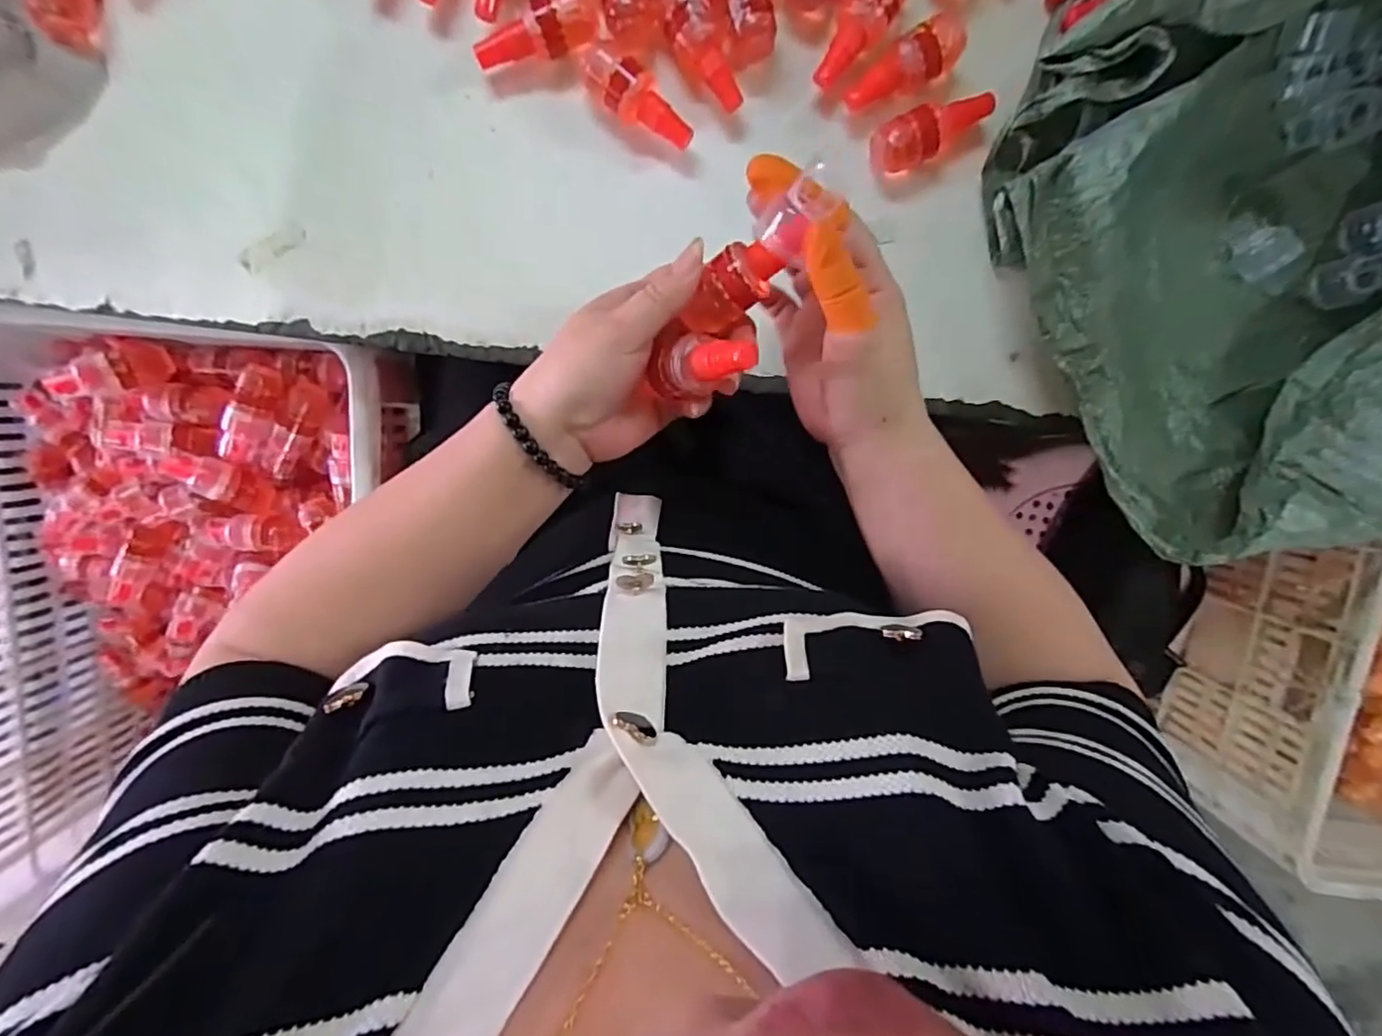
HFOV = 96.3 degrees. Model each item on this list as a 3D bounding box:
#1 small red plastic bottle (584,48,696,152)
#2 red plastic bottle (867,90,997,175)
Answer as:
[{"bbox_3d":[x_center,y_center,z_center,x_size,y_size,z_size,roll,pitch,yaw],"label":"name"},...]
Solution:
[{"bbox_3d":[-0.032,-0.255,0.382,0.070,0.031,0.027,41,96,-7],"label":"small red plastic bottle"},{"bbox_3d":[0.154,-0.244,0.389,0.075,0.025,0.029,-19,99,2],"label":"red plastic bottle"}]

